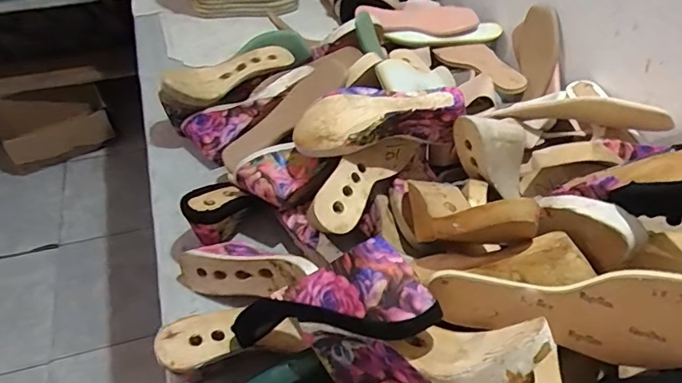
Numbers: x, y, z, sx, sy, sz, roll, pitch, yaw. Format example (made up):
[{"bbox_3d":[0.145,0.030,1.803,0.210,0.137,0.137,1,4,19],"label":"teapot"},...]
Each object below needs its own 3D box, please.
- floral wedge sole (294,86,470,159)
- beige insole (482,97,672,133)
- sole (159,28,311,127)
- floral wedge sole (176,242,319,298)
[{"bbox_3d":[0.046,-0.092,0.678,0.217,0.099,0.075,-9,49,-11],"label":"floral wedge sole"},{"bbox_3d":[0.321,-0.107,0.676,0.225,0.050,0.023,7,46,21],"label":"beige insole"},{"bbox_3d":[-0.182,-0.214,0.873,0.285,0.065,0.098,-26,54,-24],"label":"sole"},{"bbox_3d":[-0.119,0.092,0.646,0.186,0.059,0.072,-3,44,22],"label":"floral wedge sole"}]

